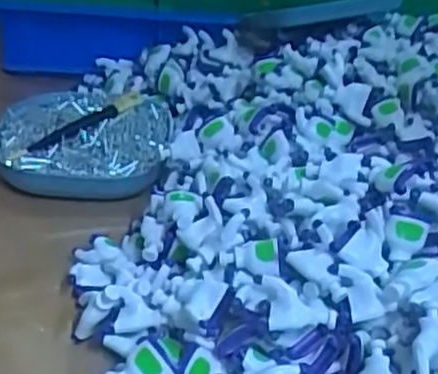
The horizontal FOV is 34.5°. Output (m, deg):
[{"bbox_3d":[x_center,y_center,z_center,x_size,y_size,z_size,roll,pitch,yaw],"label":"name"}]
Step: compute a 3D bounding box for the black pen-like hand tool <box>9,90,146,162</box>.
[{"bbox_3d":[-0.117,-0.052,0.585,0.121,0.009,0.018,-29,43,-20],"label":"black pen-like hand tool"}]

